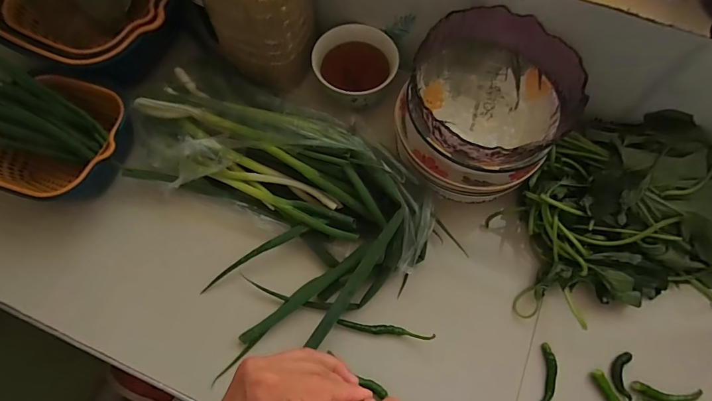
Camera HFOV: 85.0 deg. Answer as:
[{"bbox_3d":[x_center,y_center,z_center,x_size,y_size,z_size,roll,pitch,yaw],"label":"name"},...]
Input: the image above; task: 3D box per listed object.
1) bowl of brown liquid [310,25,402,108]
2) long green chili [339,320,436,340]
[{"bbox_3d":[-0.002,-0.197,0.576,0.116,0.063,0.107,0,70,0],"label":"bowl of brown liquid"},{"bbox_3d":[0.037,0.161,0.483,0.117,0.025,0.012,6,70,2],"label":"long green chili"}]

